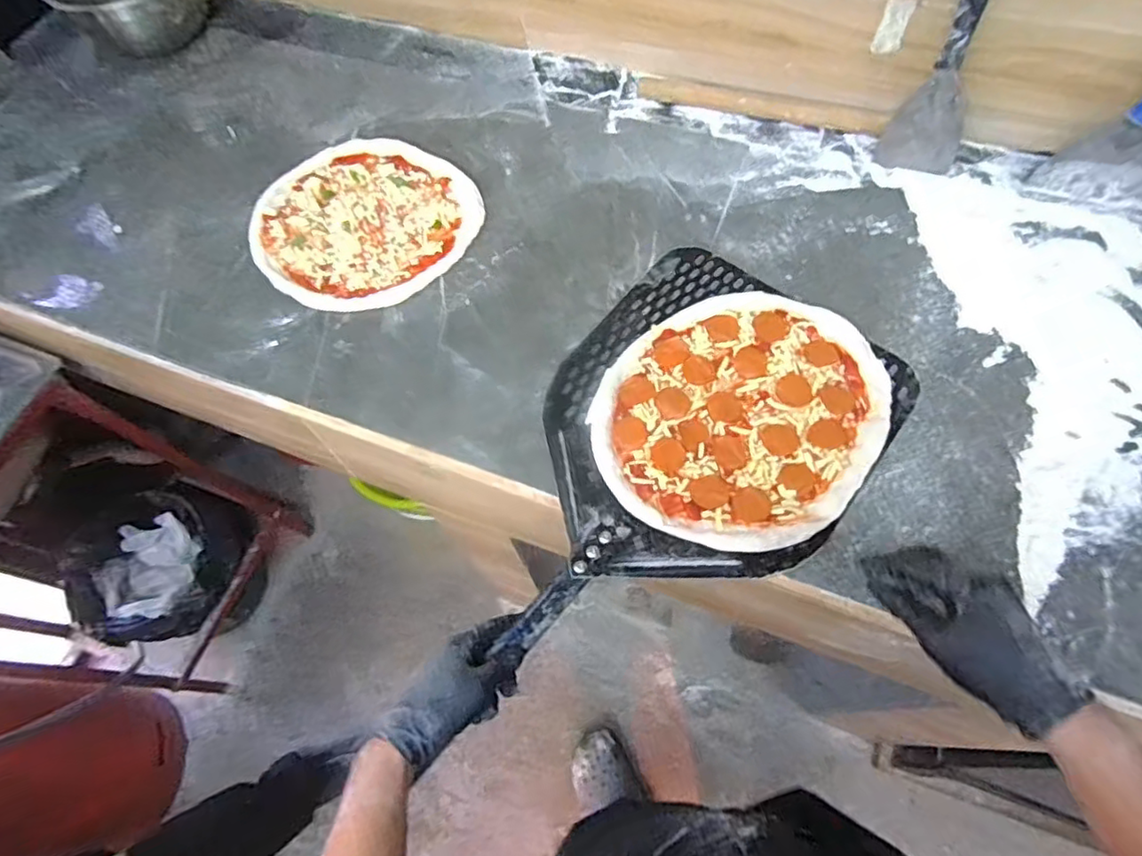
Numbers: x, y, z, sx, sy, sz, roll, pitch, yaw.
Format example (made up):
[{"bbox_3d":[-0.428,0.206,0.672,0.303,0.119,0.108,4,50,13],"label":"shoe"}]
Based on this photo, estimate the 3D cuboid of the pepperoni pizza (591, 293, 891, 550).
[{"bbox_3d":[0.194,-0.020,0.707,0.283,0.016,0.328,39,72,19],"label":"pepperoni pizza"}]

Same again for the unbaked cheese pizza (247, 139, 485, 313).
[{"bbox_3d":[-0.293,-0.294,0.877,0.308,0.010,0.287,-1,64,3],"label":"unbaked cheese pizza"}]

